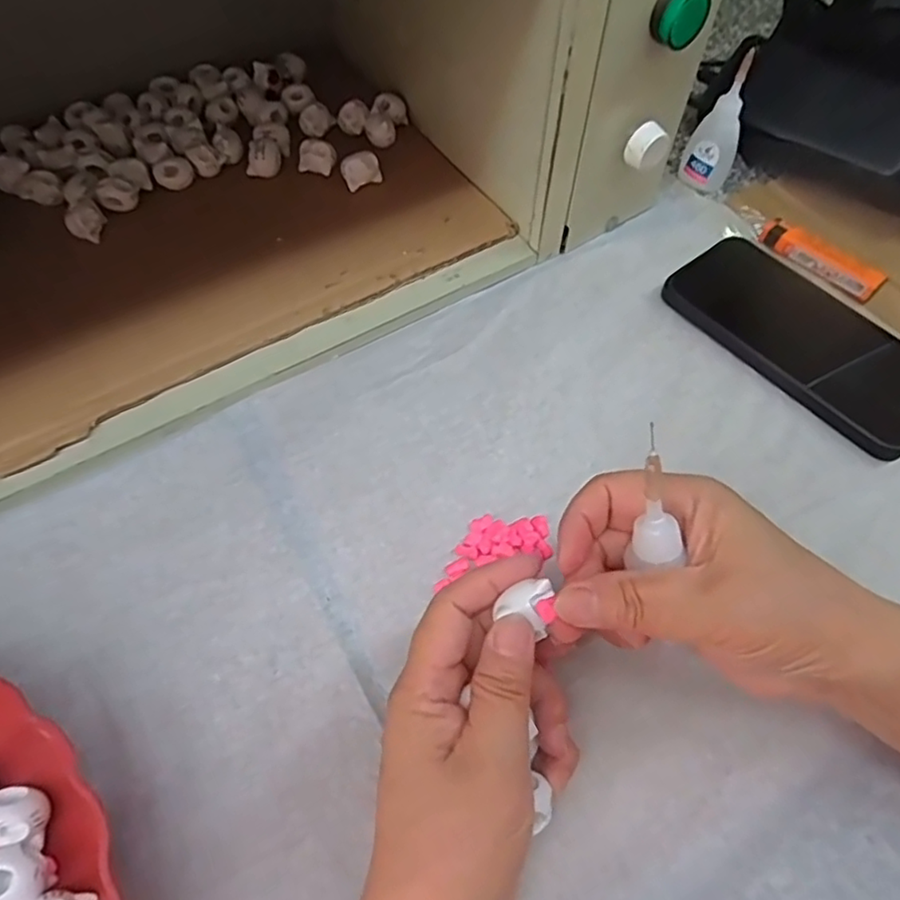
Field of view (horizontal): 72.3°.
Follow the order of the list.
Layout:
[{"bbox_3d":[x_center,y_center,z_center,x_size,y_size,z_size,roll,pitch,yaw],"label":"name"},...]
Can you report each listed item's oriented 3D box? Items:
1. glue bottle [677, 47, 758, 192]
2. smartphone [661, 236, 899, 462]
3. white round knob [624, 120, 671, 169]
[{"bbox_3d":[0.189,-0.227,0.428,0.034,0.088,0.017,19,60,11],"label":"glue bottle"},{"bbox_3d":[0.214,-0.067,0.370,0.085,0.014,0.159,-33,64,-19],"label":"smartphone"},{"bbox_3d":[0.119,-0.183,0.370,0.023,0.022,0.015,-33,65,-18],"label":"white round knob"}]

